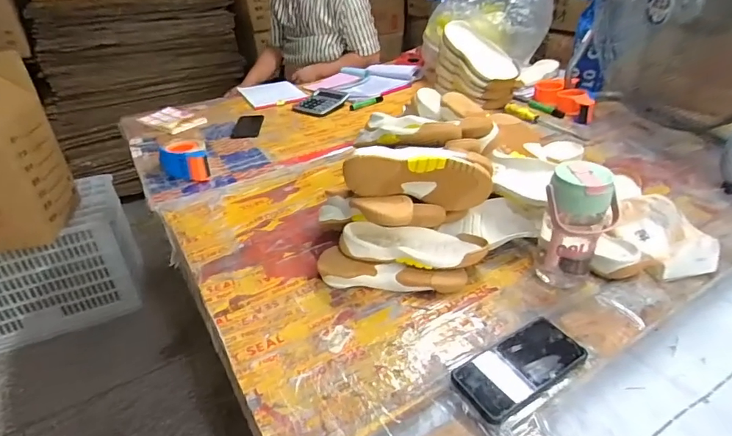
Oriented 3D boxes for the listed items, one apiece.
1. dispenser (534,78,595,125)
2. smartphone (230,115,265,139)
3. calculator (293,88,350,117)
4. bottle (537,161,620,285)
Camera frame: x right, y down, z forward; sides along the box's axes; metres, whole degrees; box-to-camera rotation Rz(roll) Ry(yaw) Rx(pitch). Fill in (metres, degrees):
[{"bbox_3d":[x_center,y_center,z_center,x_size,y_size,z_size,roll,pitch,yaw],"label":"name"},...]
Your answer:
[{"bbox_3d":[0.573,-0.344,1.341,0.067,0.069,0.244,-6,32,-6],"label":"dispenser"},{"bbox_3d":[-0.353,-0.275,1.375,0.081,0.015,0.152,-4,34,-3],"label":"smartphone"},{"bbox_3d":[-0.142,-0.374,1.469,0.132,0.026,0.170,15,36,26],"label":"calculator"},{"bbox_3d":[0.313,0.020,0.691,0.095,0.193,0.076,15,37,23],"label":"bottle"}]

